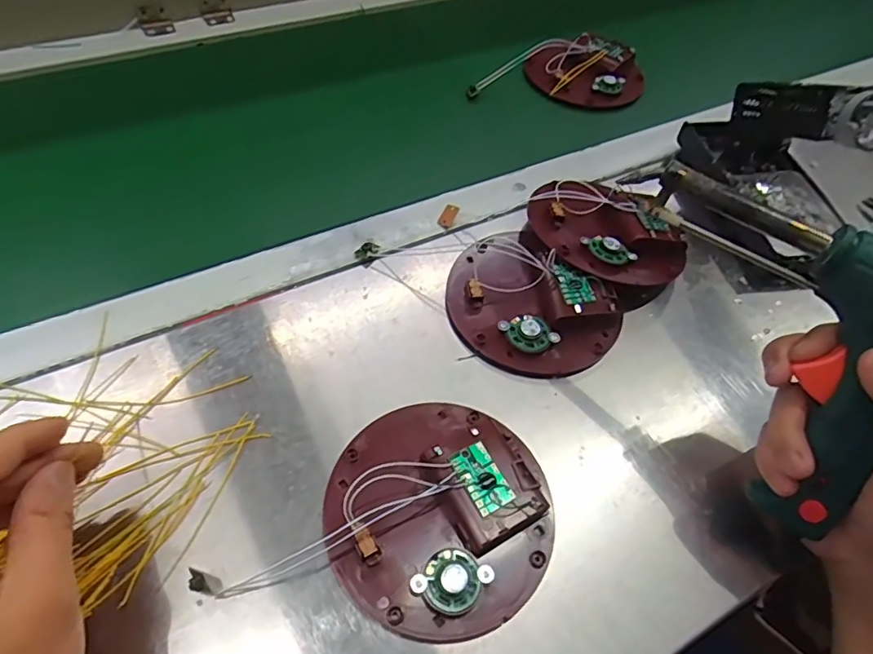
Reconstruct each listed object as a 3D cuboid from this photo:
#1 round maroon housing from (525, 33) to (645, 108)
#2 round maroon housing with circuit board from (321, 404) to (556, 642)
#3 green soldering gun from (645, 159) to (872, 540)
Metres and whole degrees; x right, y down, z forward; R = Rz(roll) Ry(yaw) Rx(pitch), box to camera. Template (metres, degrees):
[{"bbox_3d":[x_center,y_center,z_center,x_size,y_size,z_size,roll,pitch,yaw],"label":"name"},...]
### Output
[{"bbox_3d":[0.156,-0.263,0.559,0.111,0.026,0.094,-4,56,-7],"label":"round maroon housing"},{"bbox_3d":[0.003,0.091,0.285,0.119,0.038,0.115,2,56,-3],"label":"round maroon housing with circuit board"},{"bbox_3d":[0.200,-0.003,0.269,0.046,0.121,0.196,-18,88,-52],"label":"green soldering gun"}]

